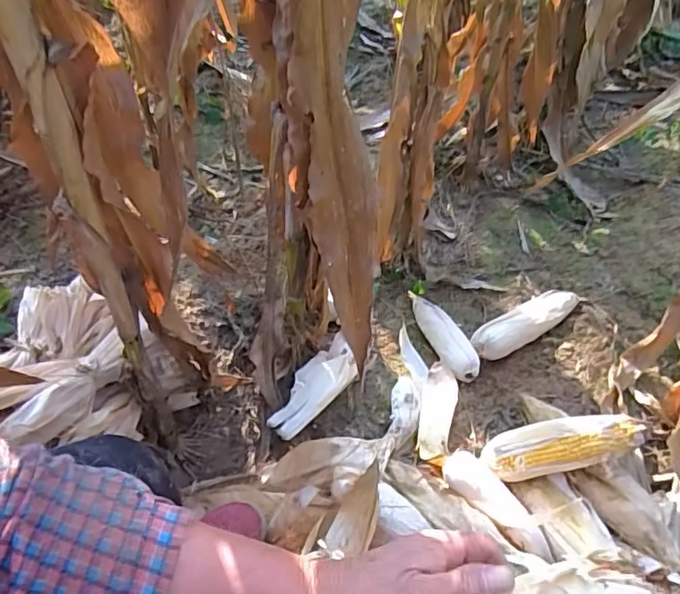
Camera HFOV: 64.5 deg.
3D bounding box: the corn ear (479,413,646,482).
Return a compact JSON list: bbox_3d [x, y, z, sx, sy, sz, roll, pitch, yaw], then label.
[{"bbox_3d":[0.309,0.205,0.749,0.218,0.048,0.064,-15,46,8],"label":"corn ear"}]

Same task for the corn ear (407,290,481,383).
[{"bbox_3d":[0.181,0.066,1.008,0.065,0.057,0.235,-15,48,-16],"label":"corn ear"}]

